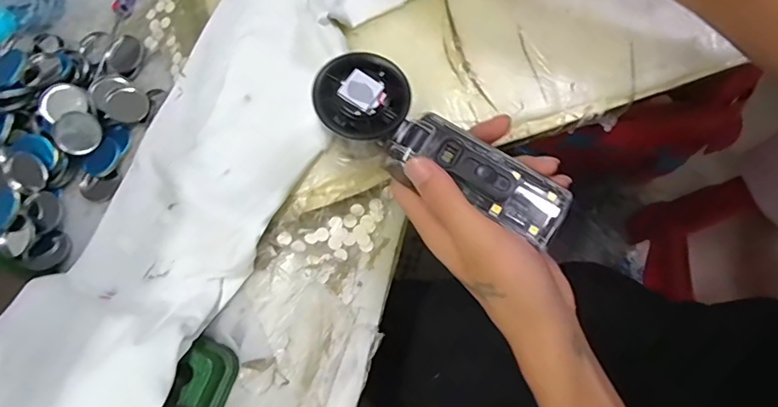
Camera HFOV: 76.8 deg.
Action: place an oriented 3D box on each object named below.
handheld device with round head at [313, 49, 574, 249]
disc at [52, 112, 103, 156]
[{"bbox_3d":[0.030,-0.032,0.296,0.162,0.026,0.053,33,77,2],"label":"handheld device with round head"},{"bbox_3d":[-0.232,-0.053,0.365,0.031,0.004,0.031,0,89,-19],"label":"disc"}]

